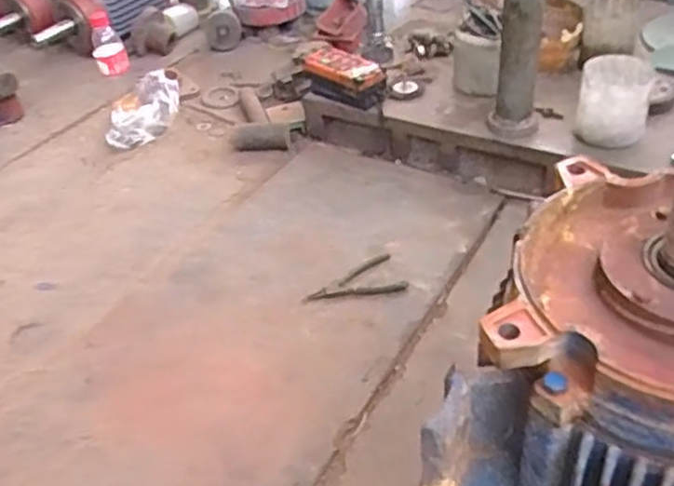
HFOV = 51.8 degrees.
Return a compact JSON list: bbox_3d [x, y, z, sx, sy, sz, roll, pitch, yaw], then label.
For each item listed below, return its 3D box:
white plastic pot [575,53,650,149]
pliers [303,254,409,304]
[{"bbox_3d":[0.441,-0.228,1.114,0.109,0.099,0.117,7,42,17],"label":"white plastic pot"},{"bbox_3d":[0.021,0.058,1.006,0.145,0.008,0.079,-15,38,-10],"label":"pliers"}]

